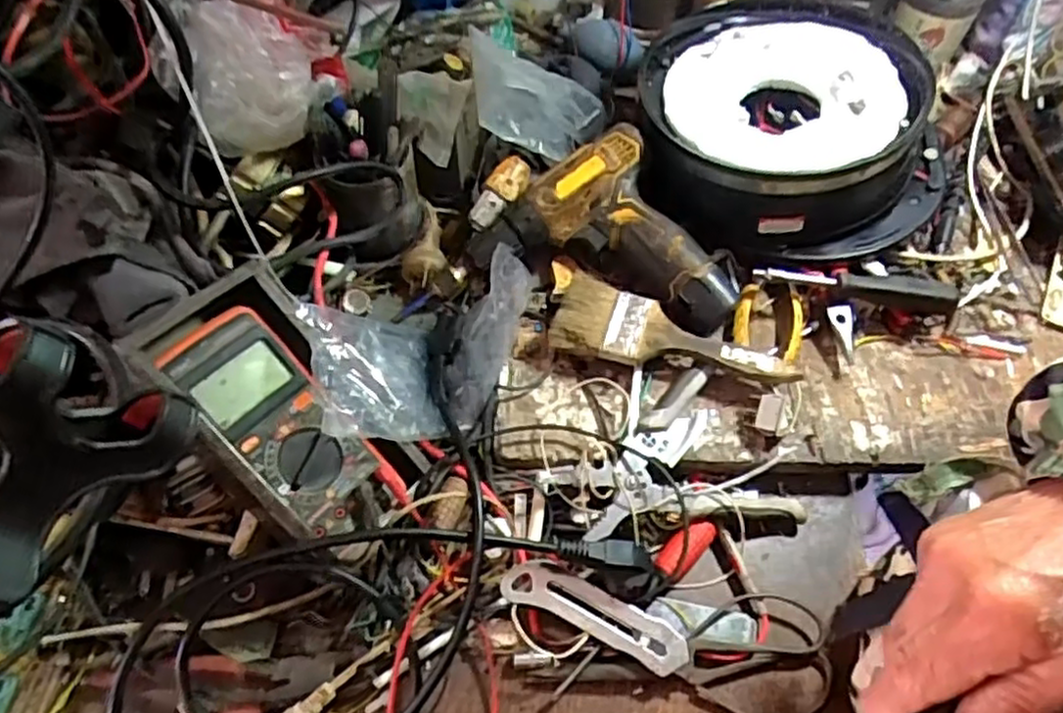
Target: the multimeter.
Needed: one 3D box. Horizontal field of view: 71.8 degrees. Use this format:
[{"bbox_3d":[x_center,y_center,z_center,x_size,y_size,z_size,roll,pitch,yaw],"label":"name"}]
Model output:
[{"bbox_3d":[-0.172,0.045,0.504,0.072,0.028,0.171,-42,96,-24],"label":"multimeter"}]

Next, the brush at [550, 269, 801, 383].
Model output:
[{"bbox_3d":[0.117,-0.019,0.602,0.195,0.016,0.075,14,59,7],"label":"brush"}]

